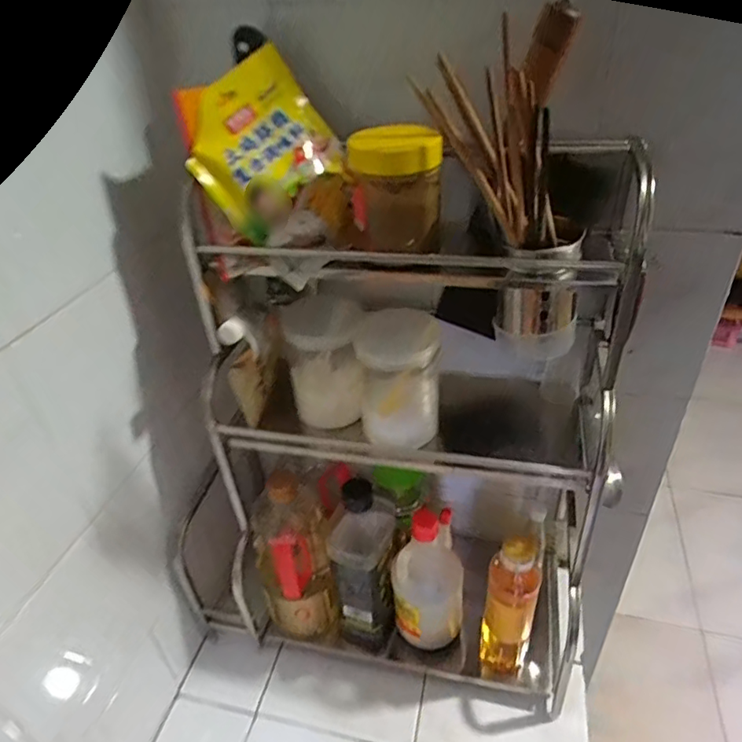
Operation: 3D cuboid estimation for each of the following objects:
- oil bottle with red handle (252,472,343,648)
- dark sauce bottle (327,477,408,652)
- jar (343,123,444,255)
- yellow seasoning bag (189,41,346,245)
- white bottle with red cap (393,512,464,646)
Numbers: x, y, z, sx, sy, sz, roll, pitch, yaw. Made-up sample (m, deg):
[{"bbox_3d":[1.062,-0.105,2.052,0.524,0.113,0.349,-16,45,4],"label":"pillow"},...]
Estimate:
[{"bbox_3d":[-0.093,0.235,0.694,0.087,0.243,0.087,-13,36,-13],"label":"oil bottle with red handle"},{"bbox_3d":[-0.001,0.235,0.680,0.078,0.257,0.086,0,35,6],"label":"dark sauce bottle"},{"bbox_3d":[0.021,-0.157,0.487,0.076,0.096,0.072,-3,35,2],"label":"jar"},{"bbox_3d":[-0.101,-0.204,0.496,0.123,0.123,0.031,-46,11,-16],"label":"yellow seasoning bag"},{"bbox_3d":[0.071,0.252,0.680,0.081,0.187,0.069,0,35,6],"label":"white bottle with red cap"}]

